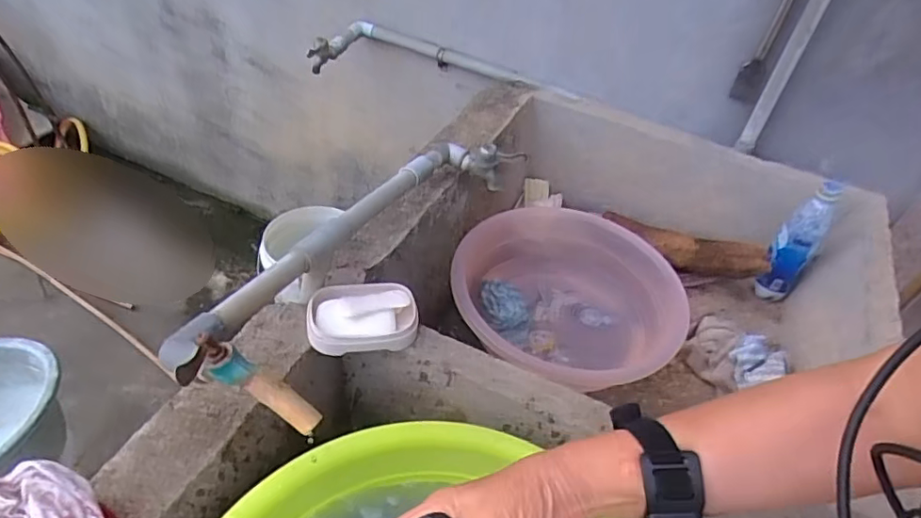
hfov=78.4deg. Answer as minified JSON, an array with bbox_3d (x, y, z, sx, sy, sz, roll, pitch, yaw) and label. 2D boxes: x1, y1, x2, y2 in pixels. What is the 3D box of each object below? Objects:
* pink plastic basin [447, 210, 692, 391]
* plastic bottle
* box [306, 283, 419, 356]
[{"bbox_3d":[0.201,0.058,1.001,0.387,0.118,0.458,35,50,25],"label":"pink plastic basin"},{"bbox_3d":[0.628,-0.025,1.058,0.069,0.262,0.067,33,49,24],"label":"plastic bottle"},{"bbox_3d":[-0.114,0.065,0.662,0.123,0.039,0.085,-3,45,-11],"label":"box"}]

